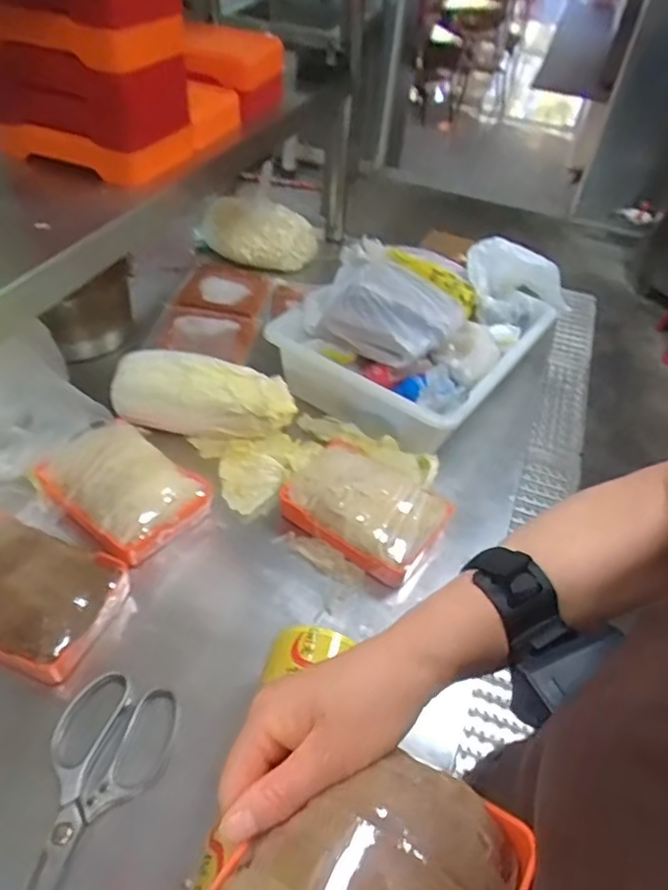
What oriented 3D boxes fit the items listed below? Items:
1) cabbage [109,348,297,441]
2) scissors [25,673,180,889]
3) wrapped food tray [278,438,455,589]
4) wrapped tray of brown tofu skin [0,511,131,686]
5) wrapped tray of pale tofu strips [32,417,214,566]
[{"bbox_3d":[-0.162,-0.057,0.754,0.215,0.098,0.081,12,45,5],"label":"cabbage"},{"bbox_3d":[-0.203,0.275,0.458,0.085,0.020,0.218,20,46,13],"label":"scissors"},{"bbox_3d":[0.031,0.060,0.683,0.174,0.062,0.119,31,50,22],"label":"wrapped food tray"},{"bbox_3d":[-0.289,0.136,0.567,0.166,0.046,0.120,15,45,8],"label":"wrapped tray of brown tofu skin"},{"bbox_3d":[-0.233,0.041,0.668,0.177,0.062,0.117,31,50,22],"label":"wrapped tray of pale tofu strips"}]

